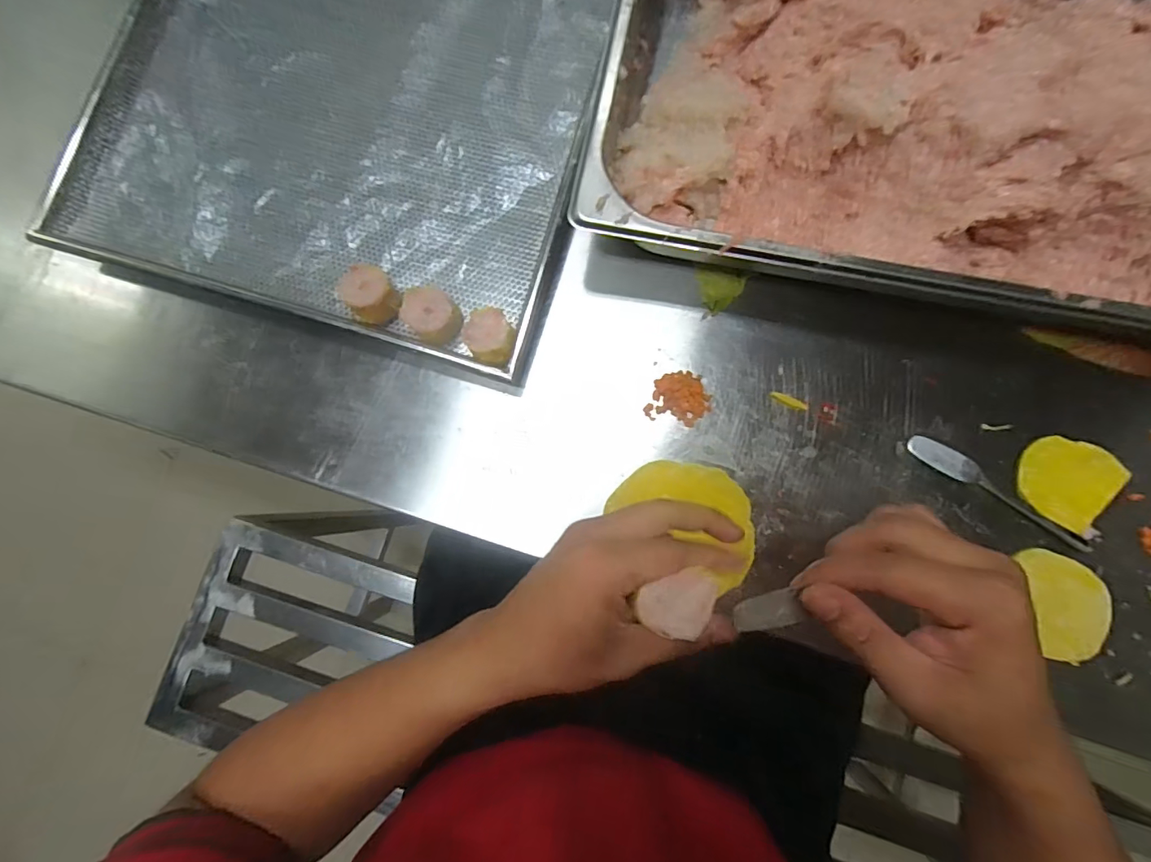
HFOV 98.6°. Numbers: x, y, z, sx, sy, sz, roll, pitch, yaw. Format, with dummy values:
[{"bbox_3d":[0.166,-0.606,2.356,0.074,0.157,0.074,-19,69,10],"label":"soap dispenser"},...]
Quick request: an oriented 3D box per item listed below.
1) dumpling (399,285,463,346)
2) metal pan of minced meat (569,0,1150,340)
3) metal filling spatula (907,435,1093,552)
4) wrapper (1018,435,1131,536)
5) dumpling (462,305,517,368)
[{"bbox_3d":[-0.110,-0.090,0.389,0.042,0.031,0.037,41,88,7],"label":"dumpling"},{"bbox_3d":[0.276,-0.238,0.348,0.500,0.091,0.316,12,85,5],"label":"metal pan of minced meat"},{"bbox_3d":[0.308,0.045,0.361,0.134,0.009,0.018,34,87,6],"label":"metal filling spatula"},{"bbox_3d":[0.357,0.036,0.359,0.059,0.007,0.059,35,87,6],"label":"wrapper"},{"bbox_3d":[-0.065,-0.072,0.386,0.037,0.029,0.048,-33,83,-1],"label":"dumpling"}]

